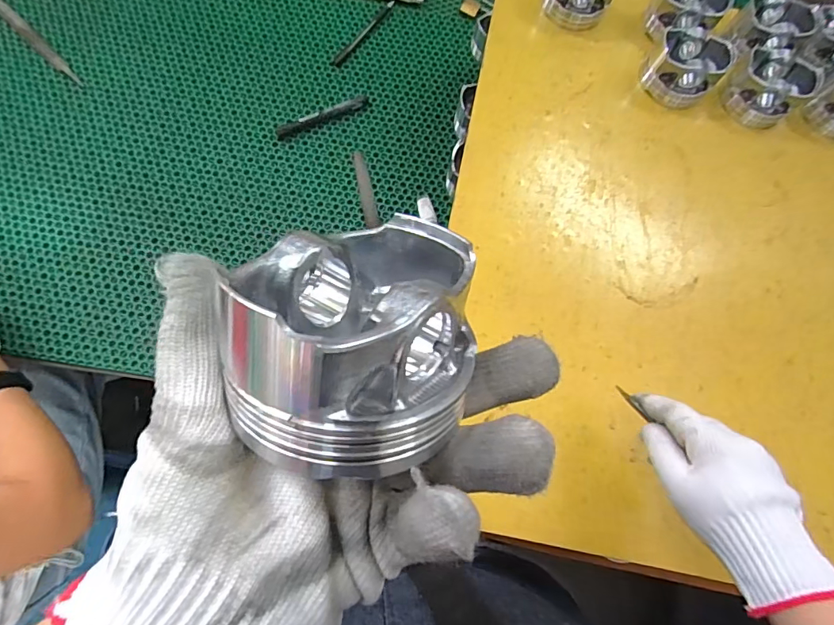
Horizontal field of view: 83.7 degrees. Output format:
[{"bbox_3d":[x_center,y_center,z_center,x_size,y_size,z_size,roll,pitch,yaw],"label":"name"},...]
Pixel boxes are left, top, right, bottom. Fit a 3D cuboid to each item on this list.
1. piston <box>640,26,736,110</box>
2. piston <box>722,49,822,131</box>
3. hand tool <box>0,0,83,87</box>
[{"bbox_3d":[0.305,-0.282,0.531,0.072,0.049,0.079,1,76,-4],"label":"piston"},{"bbox_3d":[0.406,-0.259,0.538,0.076,0.054,0.076,1,74,-3],"label":"piston"},{"bbox_3d":[-0.581,-0.415,0.698,0.230,0.008,0.020,43,76,8],"label":"hand tool"}]

